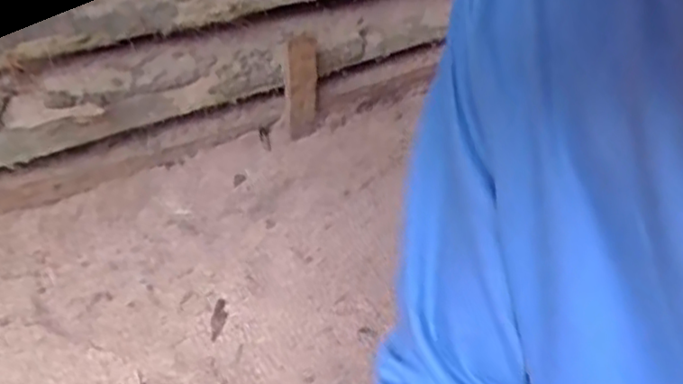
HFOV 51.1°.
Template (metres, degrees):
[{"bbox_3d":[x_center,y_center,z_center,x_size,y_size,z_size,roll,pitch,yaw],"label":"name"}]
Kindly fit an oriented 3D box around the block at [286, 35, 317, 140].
[{"bbox_3d":[-0.065,-0.169,1.167,0.054,0.164,0.017,-15,29,-28],"label":"block"}]

